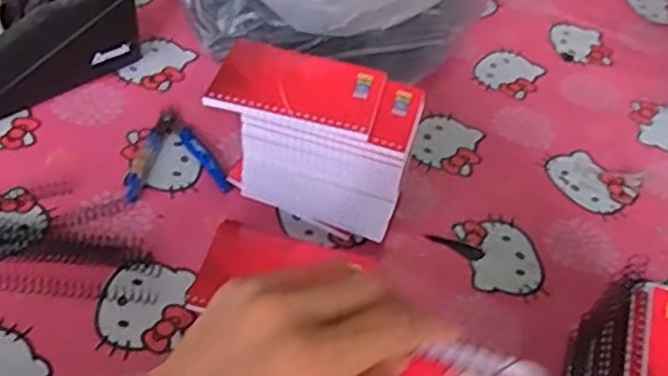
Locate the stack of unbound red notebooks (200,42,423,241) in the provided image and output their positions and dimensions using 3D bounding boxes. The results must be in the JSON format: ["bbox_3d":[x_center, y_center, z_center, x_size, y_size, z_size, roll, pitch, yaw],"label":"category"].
[{"bbox_3d":[-0.018,-0.035,0.577,0.160,0.123,0.091,15,48,6],"label":"stack of unbound red notebooks"}]

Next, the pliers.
[{"bbox_3d":[-0.148,-0.032,0.625,0.088,0.007,0.098,-8,50,-14],"label":"pliers"}]

